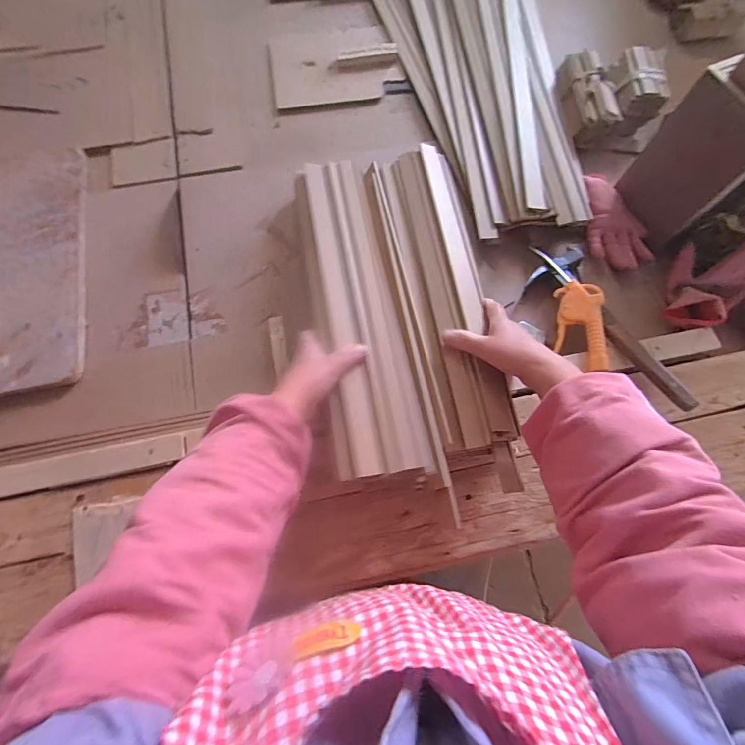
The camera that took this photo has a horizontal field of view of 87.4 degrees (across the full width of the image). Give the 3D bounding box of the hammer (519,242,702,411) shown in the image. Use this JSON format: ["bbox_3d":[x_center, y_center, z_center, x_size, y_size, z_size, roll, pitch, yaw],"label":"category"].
[{"bbox_3d":[0.313,-0.060,0.526,0.103,0.029,0.270,-21,61,-9],"label":"hammer"}]

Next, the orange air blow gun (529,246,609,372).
[{"bbox_3d":[0.274,-0.093,0.538,0.054,0.058,0.198,0,74,-1],"label":"orange air blow gun"}]

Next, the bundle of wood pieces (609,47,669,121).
[{"bbox_3d":[0.432,-0.469,0.627,0.066,0.036,0.115,1,74,-1],"label":"bundle of wood pieces"}]

